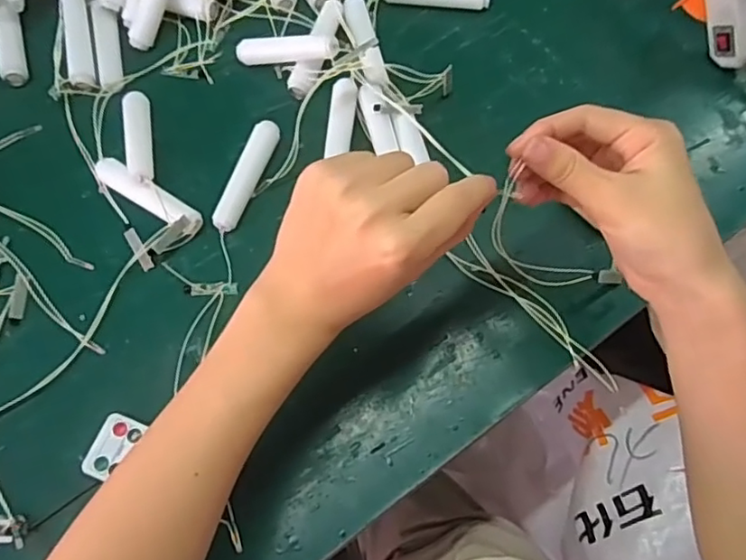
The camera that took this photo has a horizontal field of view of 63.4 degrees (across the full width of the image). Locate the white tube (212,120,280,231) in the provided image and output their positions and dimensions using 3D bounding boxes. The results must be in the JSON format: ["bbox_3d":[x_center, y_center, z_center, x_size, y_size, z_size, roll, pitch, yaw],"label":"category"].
[{"bbox_3d":[-0.091,-0.075,0.441,0.019,0.020,0.089,19,68,8],"label":"white tube"}]

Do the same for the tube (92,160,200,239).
[{"bbox_3d":[-0.164,-0.064,0.434,0.095,0.025,0.022,35,71,14],"label":"tube"}]

